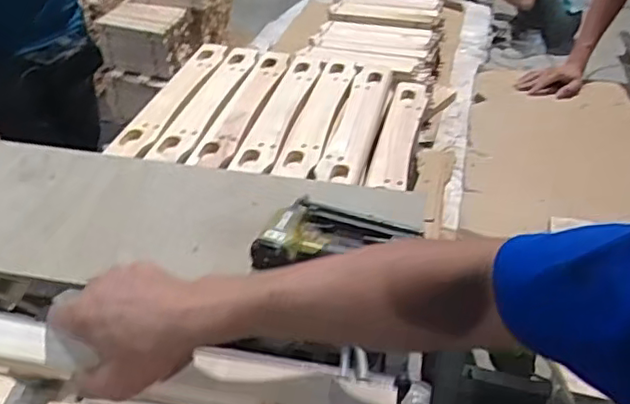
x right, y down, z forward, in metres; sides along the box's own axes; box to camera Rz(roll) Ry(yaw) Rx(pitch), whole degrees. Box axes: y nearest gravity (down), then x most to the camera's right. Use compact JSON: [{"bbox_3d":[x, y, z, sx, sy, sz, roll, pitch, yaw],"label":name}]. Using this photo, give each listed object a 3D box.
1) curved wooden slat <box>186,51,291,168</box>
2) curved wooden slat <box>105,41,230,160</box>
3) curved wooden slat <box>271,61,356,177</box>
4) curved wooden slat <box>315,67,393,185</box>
[{"bbox_3d":[-0.134,-0.204,1.259,0.070,0.021,0.461,8,38,10],"label":"curved wooden slat"},{"bbox_3d":[-0.283,-0.218,1.266,0.066,0.022,0.452,9,38,10],"label":"curved wooden slat"},{"bbox_3d":[0.013,-0.189,1.234,0.066,0.012,0.453,8,38,10],"label":"curved wooden slat"},{"bbox_3d":[0.089,-0.171,1.231,0.078,0.032,0.451,9,38,10],"label":"curved wooden slat"}]

